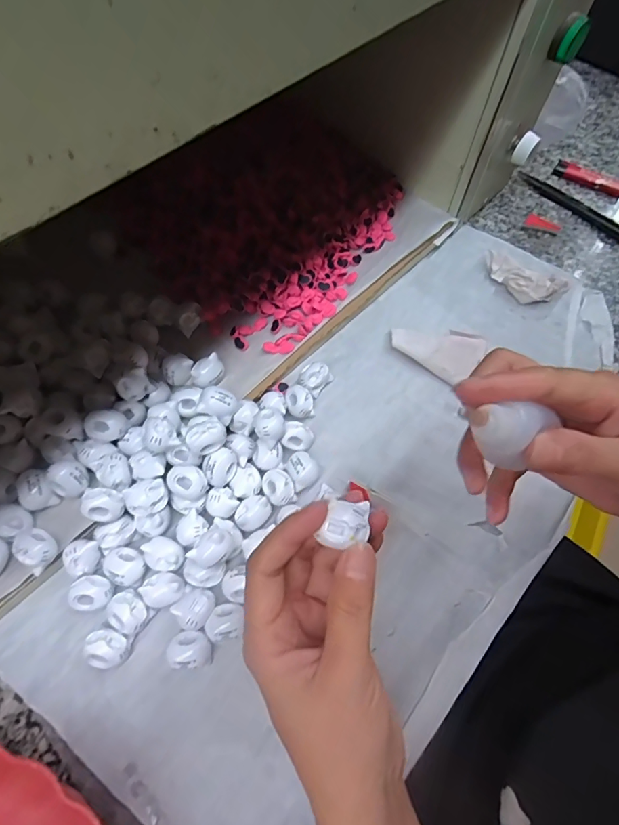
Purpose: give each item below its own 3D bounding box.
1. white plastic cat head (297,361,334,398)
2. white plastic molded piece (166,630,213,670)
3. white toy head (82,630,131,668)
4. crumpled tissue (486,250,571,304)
[{"bbox_3d":[0.003,-0.027,0.352,0.021,0.019,0.028,36,68,13],"label":"white plastic cat head"},{"bbox_3d":[-0.070,0.140,0.266,0.024,0.019,0.019,-1,65,-3],"label":"white plastic molded piece"},{"bbox_3d":[-0.117,0.139,0.265,0.024,0.021,0.019,0,65,-3],"label":"white toy head"},{"bbox_3d":[0.194,-0.120,0.409,0.073,0.019,0.034,28,67,10],"label":"crumpled tissue"}]

